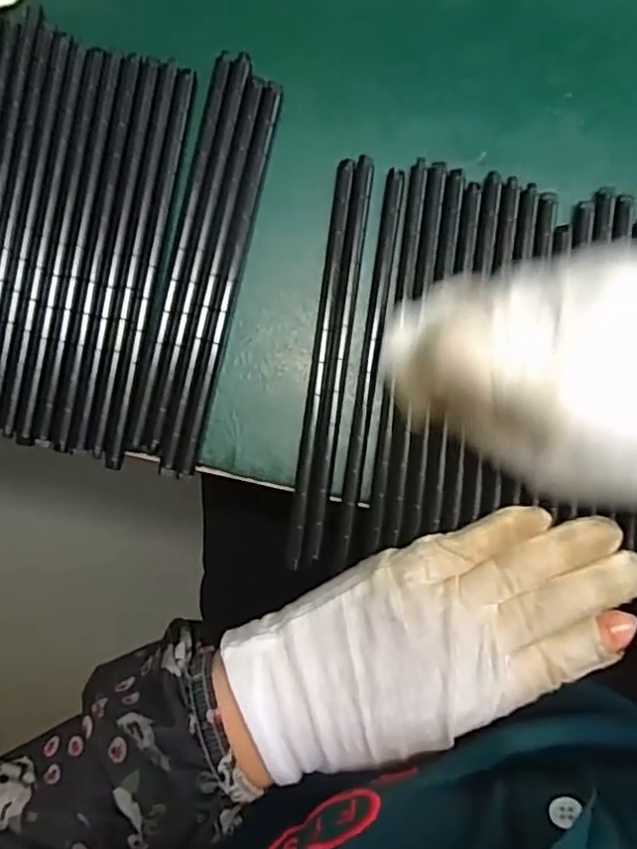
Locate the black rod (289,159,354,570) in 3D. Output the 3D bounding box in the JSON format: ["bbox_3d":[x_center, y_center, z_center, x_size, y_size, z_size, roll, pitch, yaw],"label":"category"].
[{"bbox_3d":[0.001,-0.026,0.267,0.008,0.004,0.170,7,89,2],"label":"black rod"}]

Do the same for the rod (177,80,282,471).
[{"bbox_3d":[-0.039,-0.062,0.271,0.009,0.005,0.169,13,90,2],"label":"rod"}]

